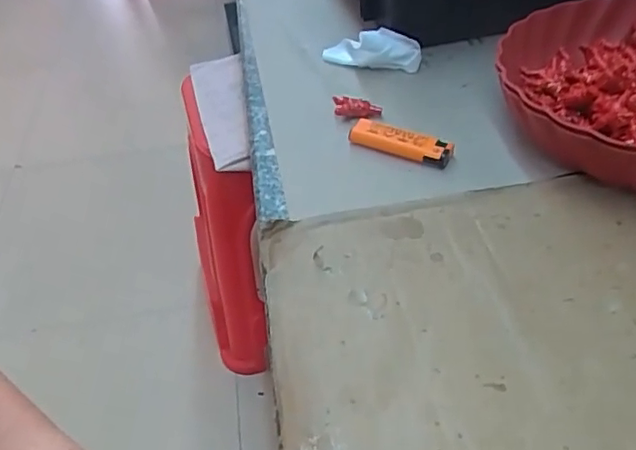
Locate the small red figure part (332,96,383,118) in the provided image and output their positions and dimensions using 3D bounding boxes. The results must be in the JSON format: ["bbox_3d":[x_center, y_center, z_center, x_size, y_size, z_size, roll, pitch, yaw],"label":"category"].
[{"bbox_3d":[0.032,-0.099,0.490,0.041,0.016,0.013,9,46,15],"label":"small red figure part"}]

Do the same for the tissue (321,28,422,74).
[{"bbox_3d":[0.047,-0.163,0.547,0.094,0.037,0.023,10,46,17],"label":"tissue"}]

